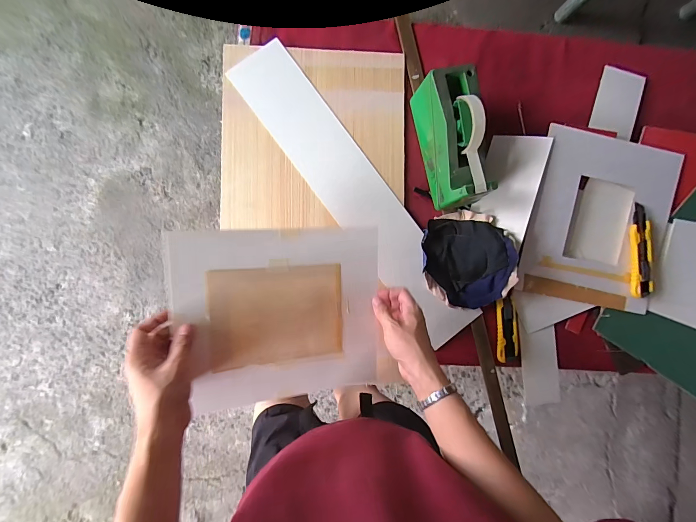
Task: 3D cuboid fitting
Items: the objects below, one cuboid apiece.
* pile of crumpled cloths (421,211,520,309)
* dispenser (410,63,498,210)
[{"bbox_3d":[0.199,-0.002,0.554,0.134,0.062,0.167,-2,90,-5],"label":"pile of crumpled cloths"},{"bbox_3d":[0.170,-0.193,0.530,0.079,0.114,0.199,-12,91,-5],"label":"dispenser"}]

